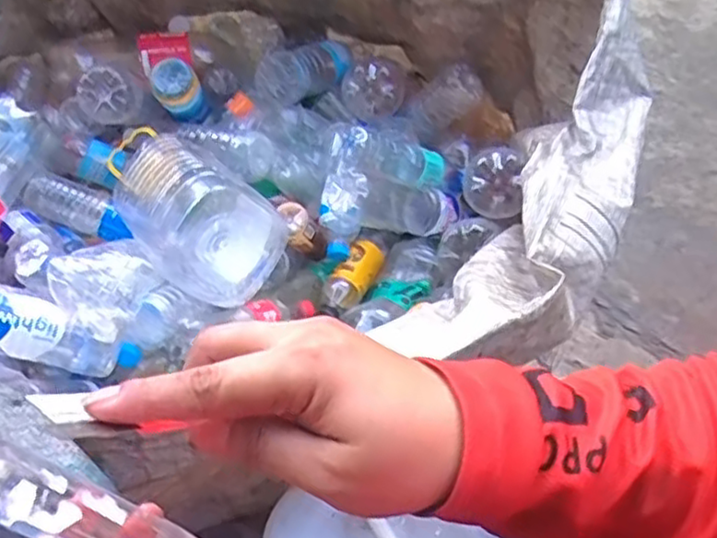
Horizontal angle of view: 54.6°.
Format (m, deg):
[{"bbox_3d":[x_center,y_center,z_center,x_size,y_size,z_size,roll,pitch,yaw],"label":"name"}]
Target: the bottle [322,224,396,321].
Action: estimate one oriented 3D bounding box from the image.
[{"bbox_3d":[-0.002,0.001,1.003,0.056,0.048,0.172,17,47,15],"label":"bottle"}]

